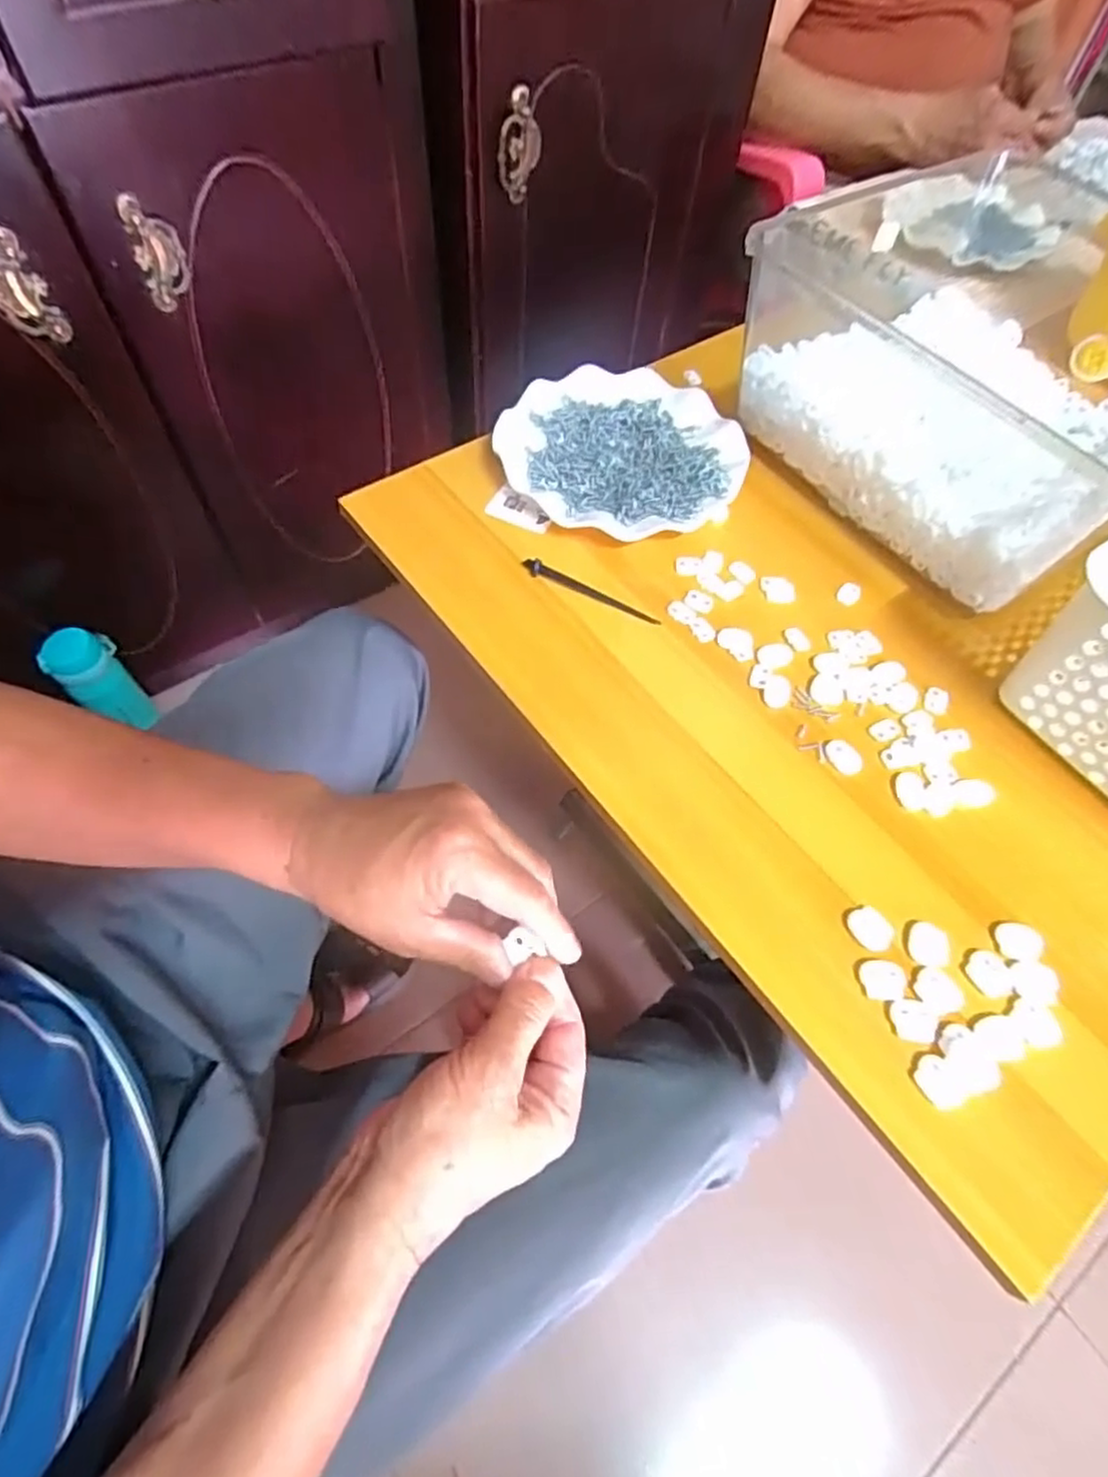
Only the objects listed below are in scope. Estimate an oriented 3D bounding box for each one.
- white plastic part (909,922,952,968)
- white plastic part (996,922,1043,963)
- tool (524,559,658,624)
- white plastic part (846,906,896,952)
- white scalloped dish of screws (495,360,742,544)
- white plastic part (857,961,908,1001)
[{"bbox_3d":[0.201,0.109,0.373,0.022,0.004,0.023,15,60,4],"label":"white plastic part"},{"bbox_3d":[0.251,0.109,0.376,0.024,0.004,0.020,0,60,-5],"label":"white plastic part"},{"bbox_3d":[0.026,-0.103,0.489,0.102,0.007,0.012,23,61,9],"label":"tool"},{"bbox_3d":[0.170,0.101,0.374,0.021,0.004,0.024,-36,69,-22],"label":"white plastic part"},{"bbox_3d":[0.051,-0.222,0.545,0.170,0.025,0.180,2,60,-3],"label":"white scalloped dish of screws"},{"bbox_3d":[0.171,0.125,0.362,0.022,0.004,0.020,-1,60,-5],"label":"white plastic part"}]

